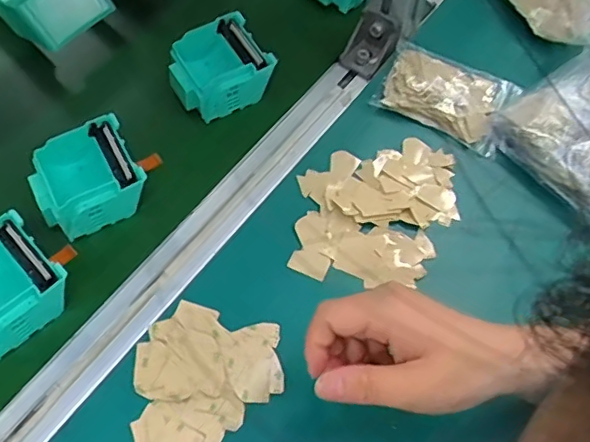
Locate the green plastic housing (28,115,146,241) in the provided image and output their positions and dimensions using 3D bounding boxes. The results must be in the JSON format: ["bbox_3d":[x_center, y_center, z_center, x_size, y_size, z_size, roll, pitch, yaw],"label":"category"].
[{"bbox_3d":[-0.163,-0.031,0.448,0.078,0.042,0.073,-27,67,-14],"label":"green plastic housing"}]

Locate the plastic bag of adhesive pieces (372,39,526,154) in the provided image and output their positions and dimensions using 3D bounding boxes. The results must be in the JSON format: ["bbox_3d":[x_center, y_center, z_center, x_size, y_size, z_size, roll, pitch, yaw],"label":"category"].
[{"bbox_3d":[0.130,-0.110,0.487,0.108,0.025,0.066,27,66,11],"label":"plastic bag of adhesive pieces"}]

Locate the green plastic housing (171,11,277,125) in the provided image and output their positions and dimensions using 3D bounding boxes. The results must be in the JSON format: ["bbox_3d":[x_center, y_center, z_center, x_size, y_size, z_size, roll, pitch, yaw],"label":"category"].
[{"bbox_3d":[-0.067,-0.132,0.501,0.079,0.045,0.071,-31,68,-16],"label":"green plastic housing"}]

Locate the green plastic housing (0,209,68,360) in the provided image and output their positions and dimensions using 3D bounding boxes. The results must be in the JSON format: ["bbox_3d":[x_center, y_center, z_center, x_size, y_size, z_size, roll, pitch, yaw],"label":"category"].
[{"bbox_3d":[-0.209,0.047,0.402,0.078,0.035,0.080,-38,70,-18],"label":"green plastic housing"}]

